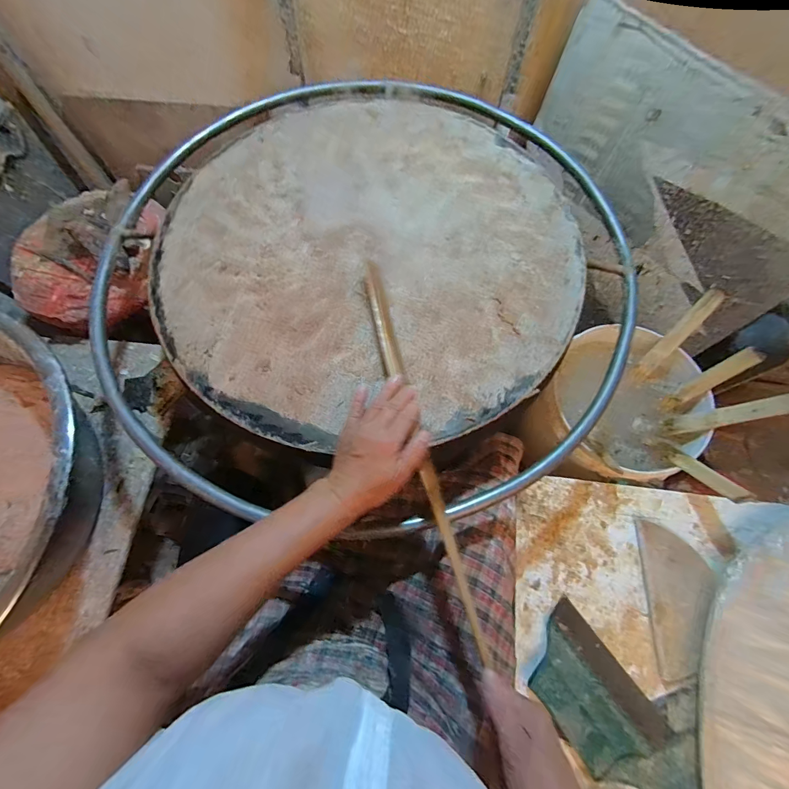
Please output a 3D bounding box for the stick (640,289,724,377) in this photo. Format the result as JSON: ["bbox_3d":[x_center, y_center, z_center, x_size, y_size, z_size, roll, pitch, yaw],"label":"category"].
[{"bbox_3d":[0.522,-0.109,0.677,0.030,0.175,0.028,33,38,13],"label":"stick"}]

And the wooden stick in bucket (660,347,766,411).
[{"bbox_3d":[0.562,-0.025,0.663,0.008,0.161,0.033,17,46,-27],"label":"wooden stick in bucket"}]

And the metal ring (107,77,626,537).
[{"bbox_3d":[-0.048,-0.240,0.589,0.808,0.037,0.857,-14,69,-4],"label":"metal ring"}]

